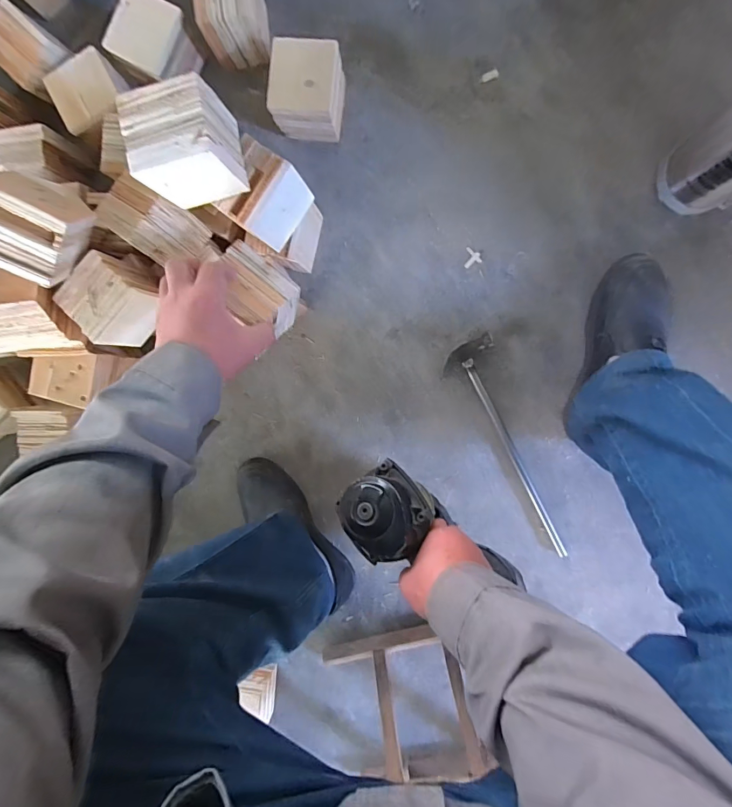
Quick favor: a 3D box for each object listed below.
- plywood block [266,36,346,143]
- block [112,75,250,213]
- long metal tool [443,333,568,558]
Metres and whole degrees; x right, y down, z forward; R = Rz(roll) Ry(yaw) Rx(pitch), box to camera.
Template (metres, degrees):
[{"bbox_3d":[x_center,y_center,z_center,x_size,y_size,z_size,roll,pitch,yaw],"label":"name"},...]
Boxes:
[{"bbox_3d":[-0.085,-0.453,0.595,0.095,0.088,0.103,8,95,7],"label":"plywood block"},{"bbox_3d":[-0.199,-0.287,0.452,0.094,0.088,0.088,-9,93,8],"label":"block"},{"bbox_3d":[0.220,0.078,0.633,0.081,0.027,0.367,-22,91,8],"label":"long metal tool"}]

